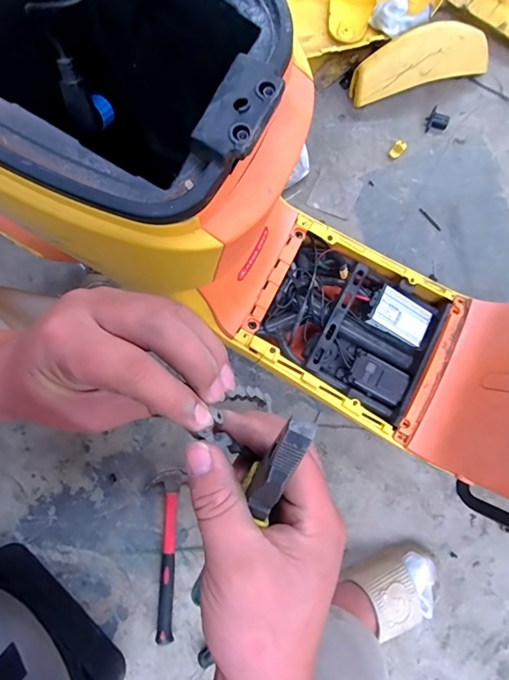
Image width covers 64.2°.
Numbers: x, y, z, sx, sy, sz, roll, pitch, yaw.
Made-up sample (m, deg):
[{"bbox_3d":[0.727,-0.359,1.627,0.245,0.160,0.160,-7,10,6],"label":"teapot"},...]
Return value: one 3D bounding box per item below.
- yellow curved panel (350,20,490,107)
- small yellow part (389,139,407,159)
[{"bbox_3d":[0.365,-0.601,0.884,0.301,0.111,0.081,-13,78,-2],"label":"yellow curved panel"},{"bbox_3d":[0.316,-0.421,0.898,0.024,0.021,0.035,42,81,8],"label":"small yellow part"}]

